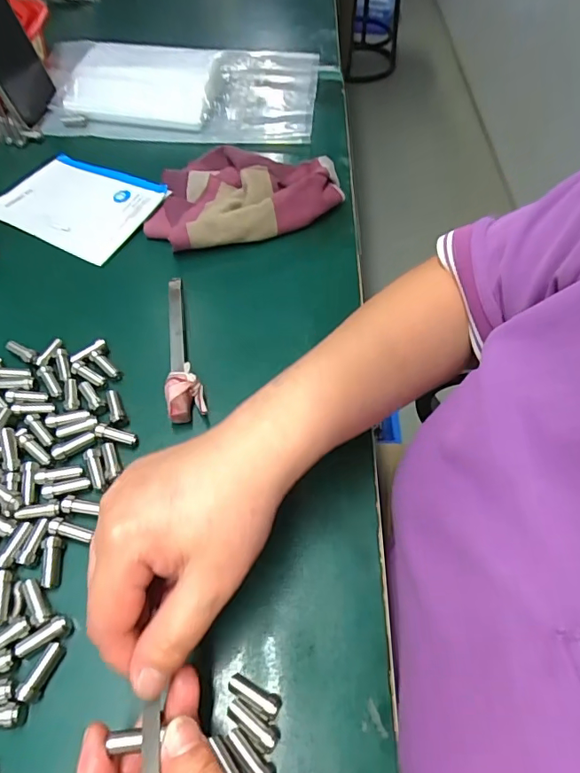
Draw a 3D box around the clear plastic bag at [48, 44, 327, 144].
[{"bbox_3d":[-0.123,-0.336,0.557,0.315,0.043,0.162,-2,56,-2],"label":"clear plastic bag"}]

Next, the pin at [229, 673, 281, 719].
[{"bbox_3d":[-0.017,0.151,0.242,0.027,0.009,0.009,24,58,14],"label":"pin"}]

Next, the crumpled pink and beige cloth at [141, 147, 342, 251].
[{"bbox_3d":[-0.045,-0.182,0.451,0.178,0.037,0.120,-14,57,-12],"label":"crumpled pink and beige cloth"}]

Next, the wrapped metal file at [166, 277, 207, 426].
[{"bbox_3d":[-0.081,-0.033,0.363,0.024,0.015,0.132,-9,56,-8],"label":"wrapped metal file"}]

